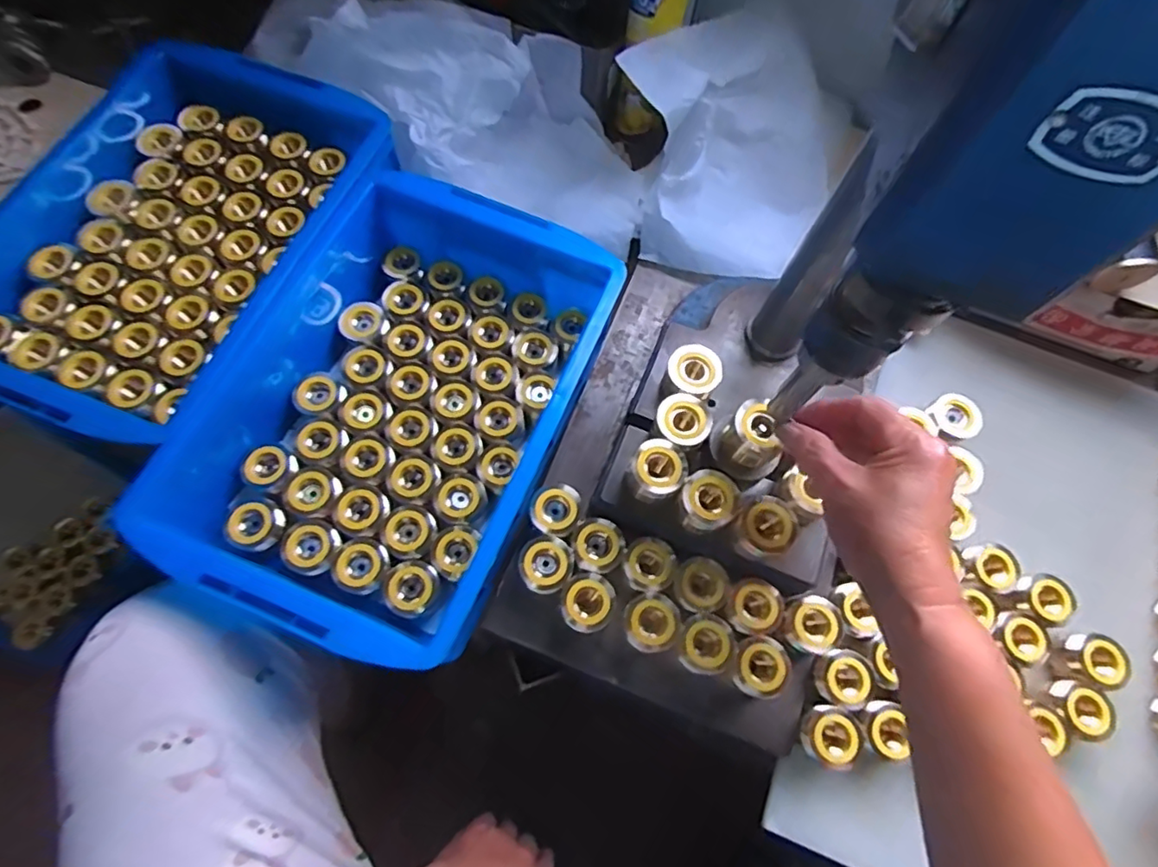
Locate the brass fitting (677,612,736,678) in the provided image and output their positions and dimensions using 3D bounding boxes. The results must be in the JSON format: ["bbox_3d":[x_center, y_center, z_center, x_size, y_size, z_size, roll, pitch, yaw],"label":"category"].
[{"bbox_3d":[0.093,0.156,0.437,0.039,0.033,0.042,1,69,-2],"label":"brass fitting"}]

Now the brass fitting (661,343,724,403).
[{"bbox_3d":[0.087,-0.041,0.463,0.041,0.039,0.044,1,69,-2],"label":"brass fitting"}]

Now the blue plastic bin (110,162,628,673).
[{"bbox_3d":[-0.132,-0.034,0.474,0.244,0.101,0.367,23,70,7],"label":"blue plastic bin"}]

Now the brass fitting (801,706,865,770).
[{"bbox_3d":[0.185,0.221,0.428,0.036,0.027,0.038,1,69,-2],"label":"brass fitting"}]

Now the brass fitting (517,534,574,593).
[{"bbox_3d":[-0.025,0.103,0.450,0.038,0.040,0.040,1,69,-2],"label":"brass fitting"}]

